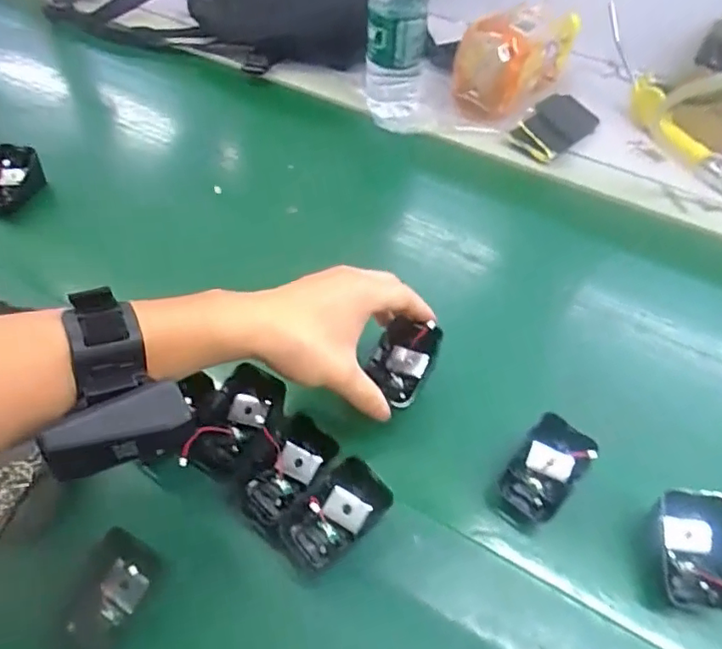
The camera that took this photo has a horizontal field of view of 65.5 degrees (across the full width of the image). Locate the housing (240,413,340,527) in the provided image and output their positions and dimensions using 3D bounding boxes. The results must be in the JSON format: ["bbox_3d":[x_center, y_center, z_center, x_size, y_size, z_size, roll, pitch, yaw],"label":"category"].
[{"bbox_3d":[-0.049,0.100,0.382,0.041,0.015,0.075,39,89,25],"label":"housing"}]

